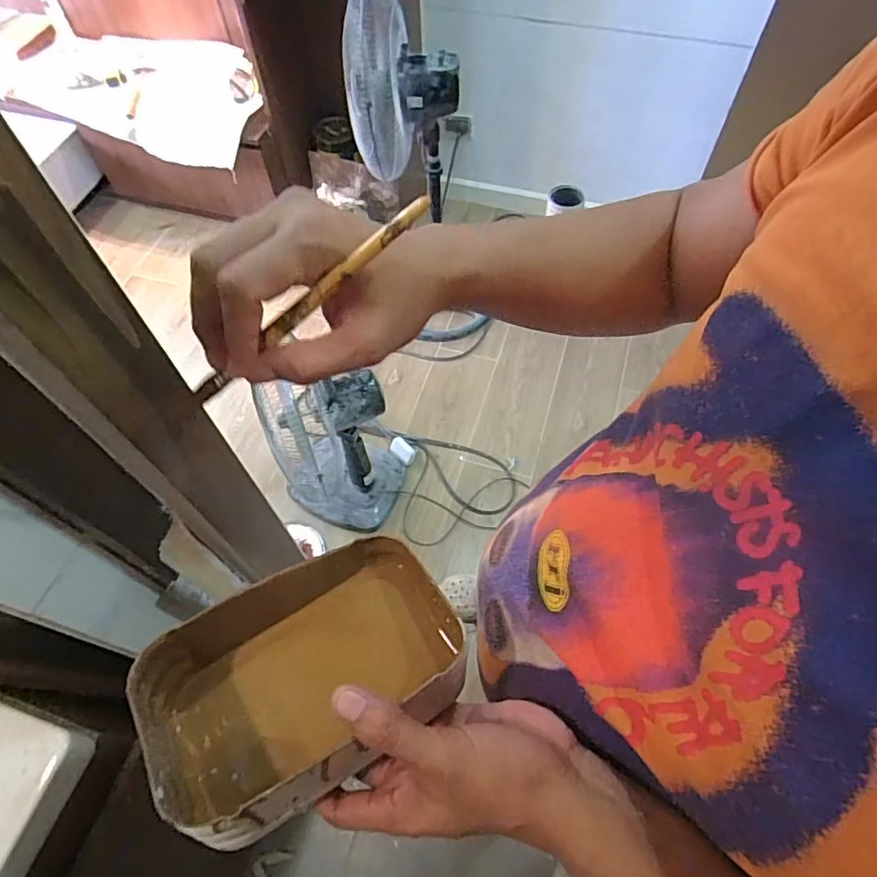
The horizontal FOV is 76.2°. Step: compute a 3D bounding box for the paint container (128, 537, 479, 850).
[{"bbox_3d":[-0.083,0.146,0.344,0.195,0.089,0.117,-27,63,-14],"label":"paint container"}]

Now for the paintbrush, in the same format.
[{"bbox_3d":[-0.065,-0.065,0.273,0.154,0.008,0.006,-33,59,21],"label":"paintbrush"}]

